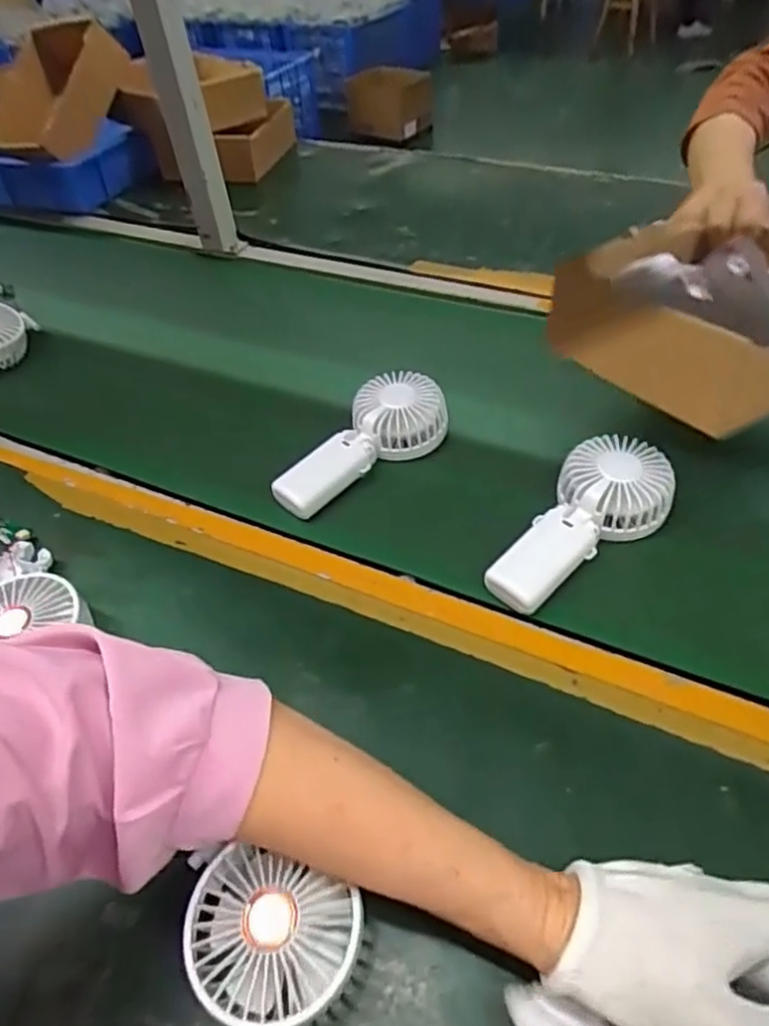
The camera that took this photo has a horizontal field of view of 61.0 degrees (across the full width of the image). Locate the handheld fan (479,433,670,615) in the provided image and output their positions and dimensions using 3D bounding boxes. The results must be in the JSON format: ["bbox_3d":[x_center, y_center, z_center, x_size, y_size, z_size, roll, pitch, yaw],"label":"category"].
[{"bbox_3d":[0.154,0.008,0.510,0.087,0.038,0.178,30,58,28],"label":"handheld fan"}]

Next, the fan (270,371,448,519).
[{"bbox_3d":[-0.028,-0.069,0.598,0.181,0.041,0.082,-31,52,-20],"label":"fan"}]

